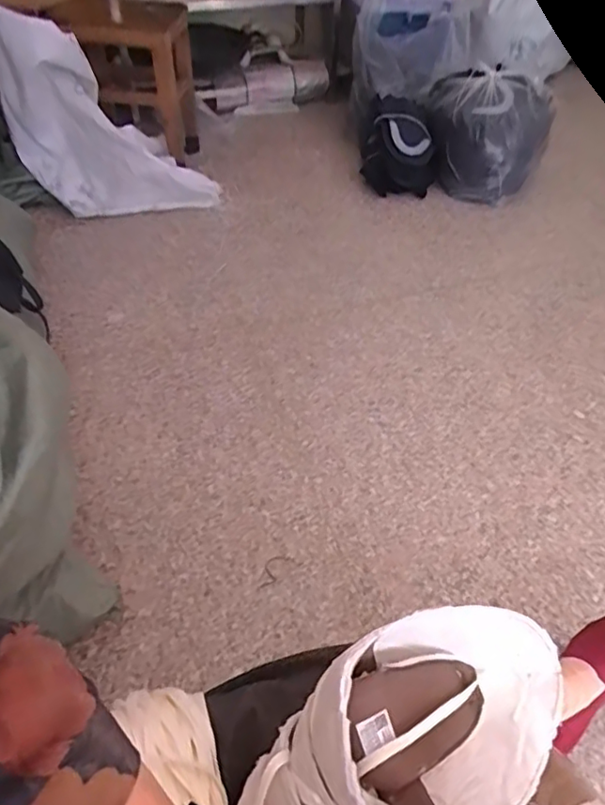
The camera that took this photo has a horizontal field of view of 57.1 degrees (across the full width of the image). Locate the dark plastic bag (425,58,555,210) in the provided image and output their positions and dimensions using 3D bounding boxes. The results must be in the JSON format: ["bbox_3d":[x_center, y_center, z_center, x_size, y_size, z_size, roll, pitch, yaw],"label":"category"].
[{"bbox_3d":[0.509,-0.736,1.543,0.342,0.289,0.252,8,49,5],"label":"dark plastic bag"}]

